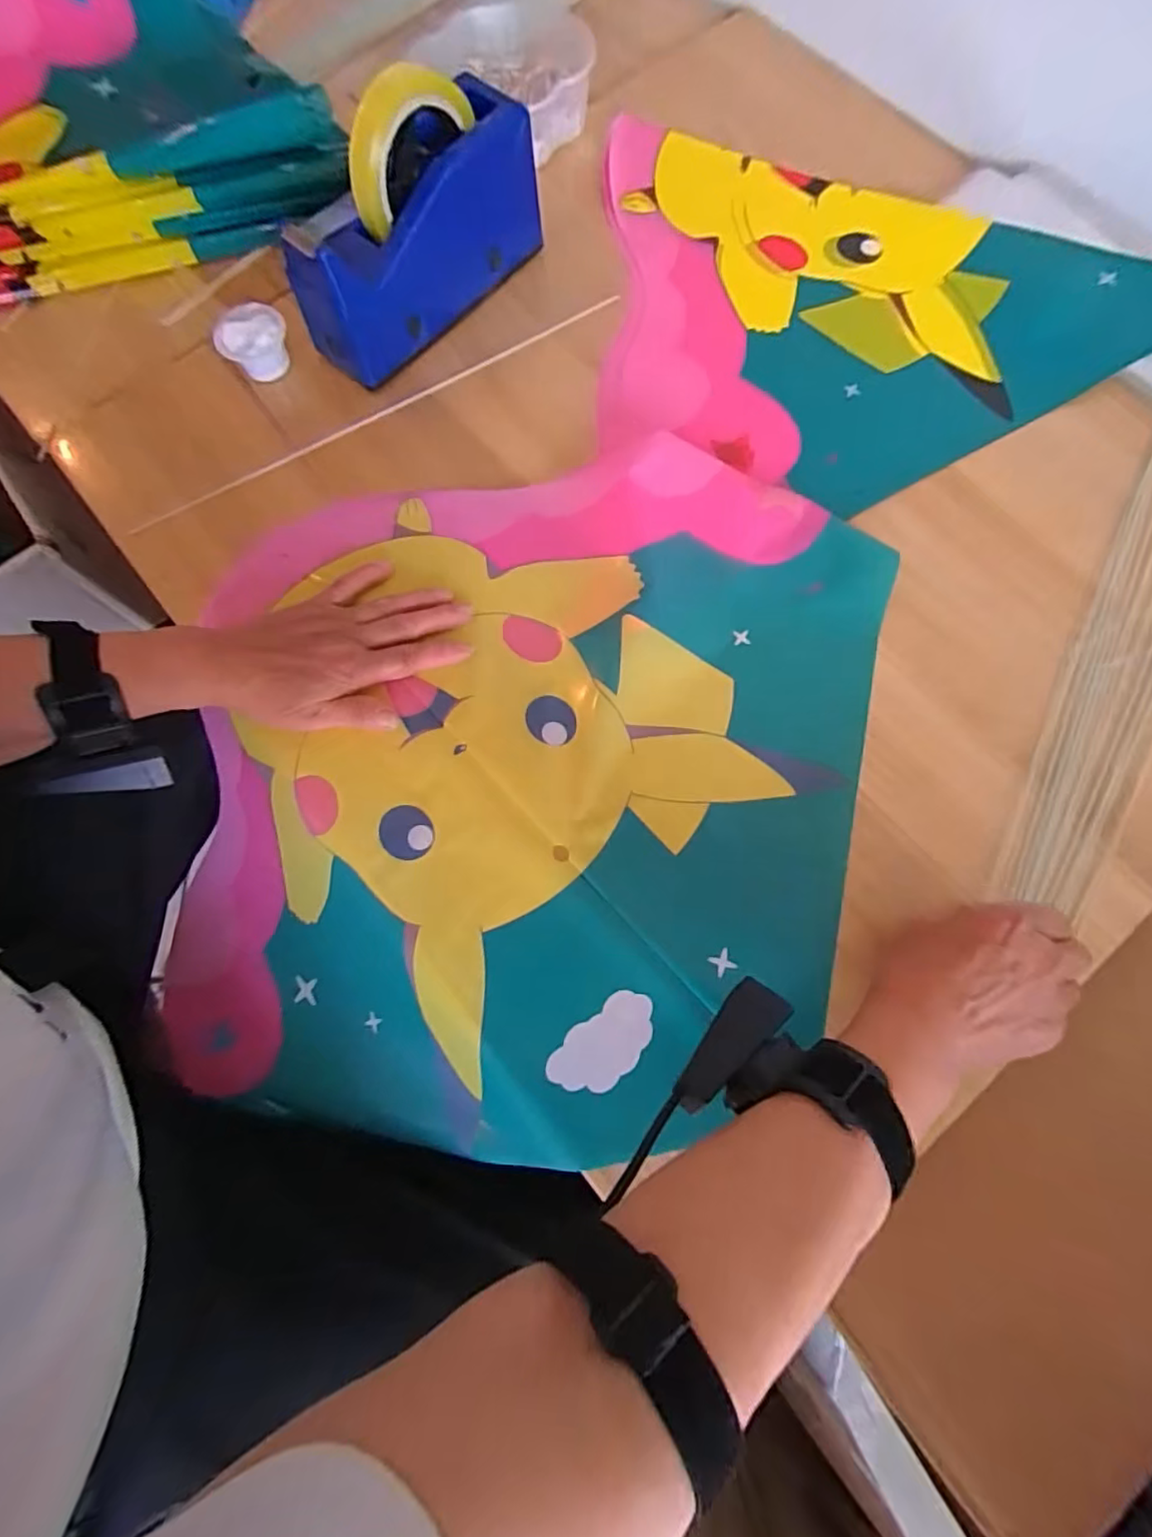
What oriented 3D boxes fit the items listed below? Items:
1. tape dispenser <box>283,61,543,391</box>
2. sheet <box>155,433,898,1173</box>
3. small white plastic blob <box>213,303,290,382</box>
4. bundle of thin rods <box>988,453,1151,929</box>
[{"bbox_3d":[-0.115,-0.397,0.452,0.202,0.125,0.060,-42,78,-9],"label":"tape dispenser"},{"bbox_3d":[-0.042,0.010,0.438,0.441,0.108,0.471,11,75,4],"label":"sheet"},{"bbox_3d":[-0.254,-0.336,0.488,0.053,0.038,0.047,16,76,6],"label":"small white plastic blob"},{"bbox_3d":[0.375,-0.068,0.419,0.077,0.007,0.363,30,78,9],"label":"bundle of thin rods"}]

